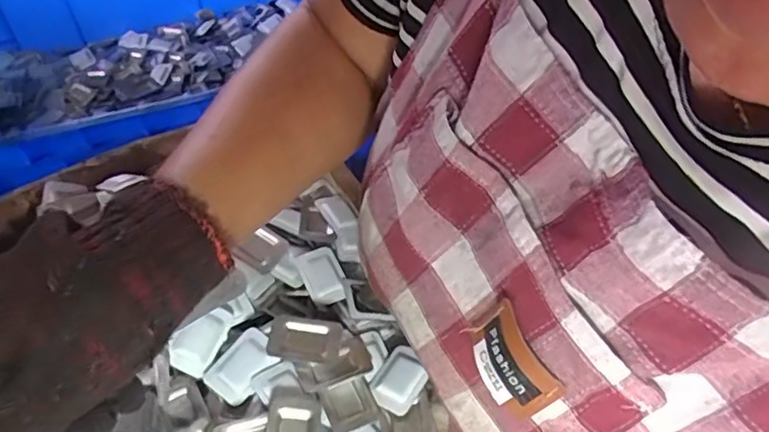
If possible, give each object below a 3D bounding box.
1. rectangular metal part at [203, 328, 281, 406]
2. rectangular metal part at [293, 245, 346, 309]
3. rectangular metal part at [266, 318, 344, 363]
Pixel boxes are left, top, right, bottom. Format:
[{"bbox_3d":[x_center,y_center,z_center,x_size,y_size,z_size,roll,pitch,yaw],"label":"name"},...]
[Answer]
[{"bbox_3d":[-0.078,0.081,0.333,0.027,0.006,0.039,33,58,24],"label":"rectangular metal part"},{"bbox_3d":[-0.039,0.038,0.388,0.026,0.006,0.039,-19,54,-15],"label":"rectangular metal part"},{"bbox_3d":[-0.045,0.071,0.345,0.042,0.005,0.023,4,51,3],"label":"rectangular metal part"}]

